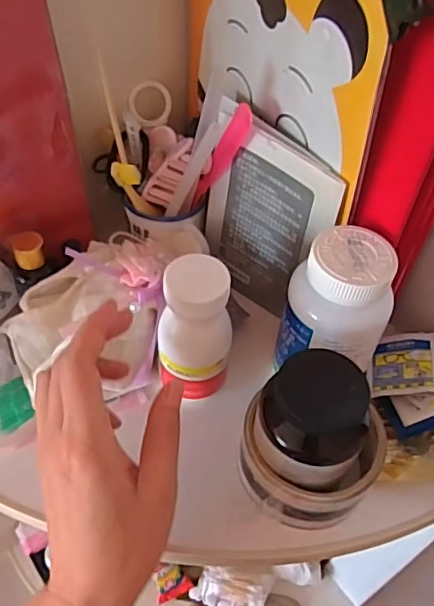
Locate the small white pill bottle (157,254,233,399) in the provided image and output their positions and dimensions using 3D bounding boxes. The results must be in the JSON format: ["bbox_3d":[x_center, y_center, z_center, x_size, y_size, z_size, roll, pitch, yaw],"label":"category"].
[{"bbox_3d":[-0.012,0.018,0.366,0.051,0.099,0.040,4,51,-1],"label":"small white pill bottle"}]

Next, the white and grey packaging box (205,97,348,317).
[{"bbox_3d":[0.033,-0.057,0.407,0.103,0.139,0.015,36,57,23],"label":"white and grey packaging box"}]

